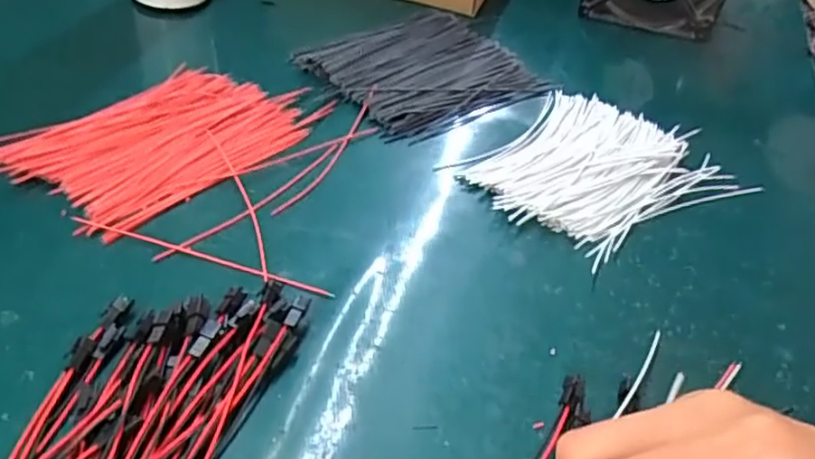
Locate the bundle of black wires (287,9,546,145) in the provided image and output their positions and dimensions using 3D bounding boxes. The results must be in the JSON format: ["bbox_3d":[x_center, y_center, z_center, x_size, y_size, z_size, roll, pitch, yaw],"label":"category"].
[{"bbox_3d":[0.013,-0.125,0.510,0.154,0.012,0.135,-24,50,-30],"label":"bundle of black wires"}]

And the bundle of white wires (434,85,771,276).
[{"bbox_3d":[0.125,-0.038,0.432,0.138,0.013,0.150,35,49,27],"label":"bundle of white wires"}]

